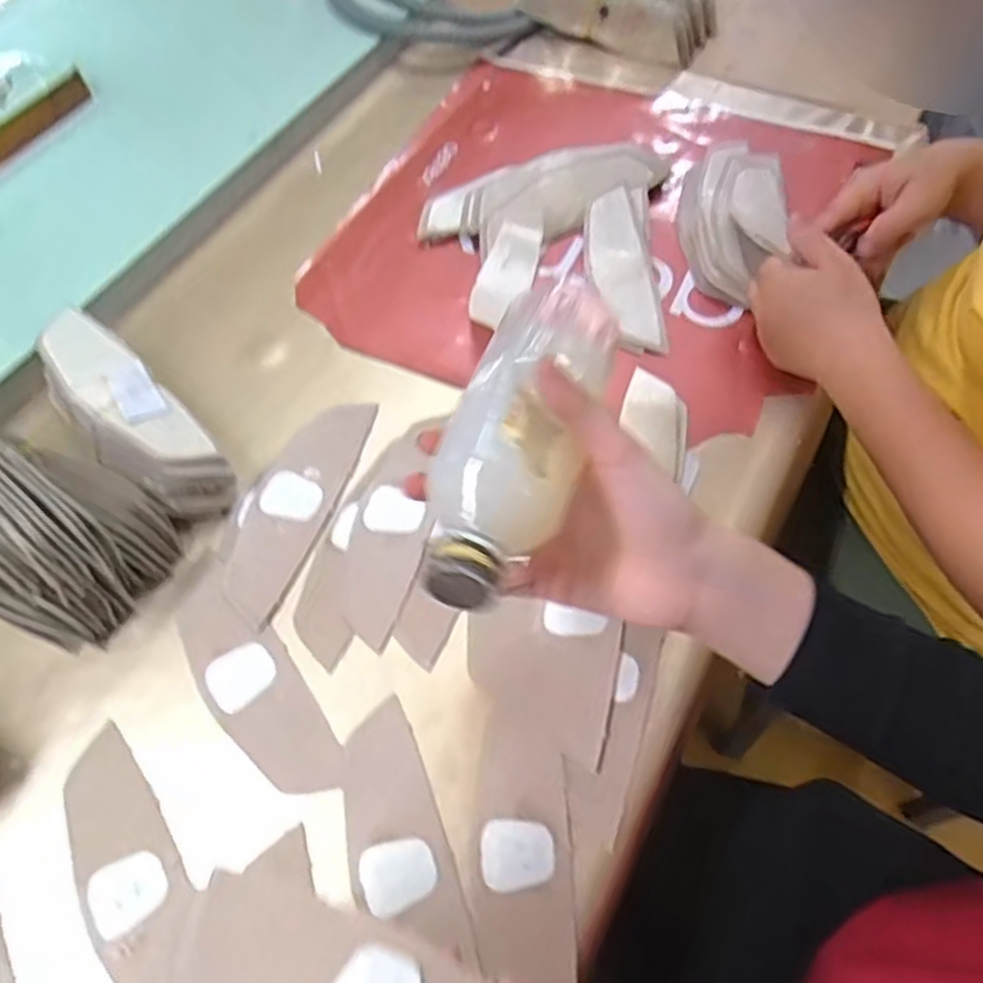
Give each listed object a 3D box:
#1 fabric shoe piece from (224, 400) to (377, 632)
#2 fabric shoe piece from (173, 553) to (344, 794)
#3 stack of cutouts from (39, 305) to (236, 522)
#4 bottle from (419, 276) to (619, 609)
[{"bbox_3d":[-0.134,0.006,0.530,0.052,0.005,0.173,18,60,9],"label":"fabric shoe piece"},{"bbox_3d":[-0.147,0.115,0.469,0.052,0.007,0.161,-34,64,-17],"label":"fabric shoe piece"},{"bbox_3d":[-0.251,-0.052,0.534,0.177,0.057,0.059,40,68,22],"label":"stack of cutouts"},{"bbox_3d":[0.019,-0.033,0.348,0.055,0.051,0.200,15,46,11],"label":"bottle"}]

